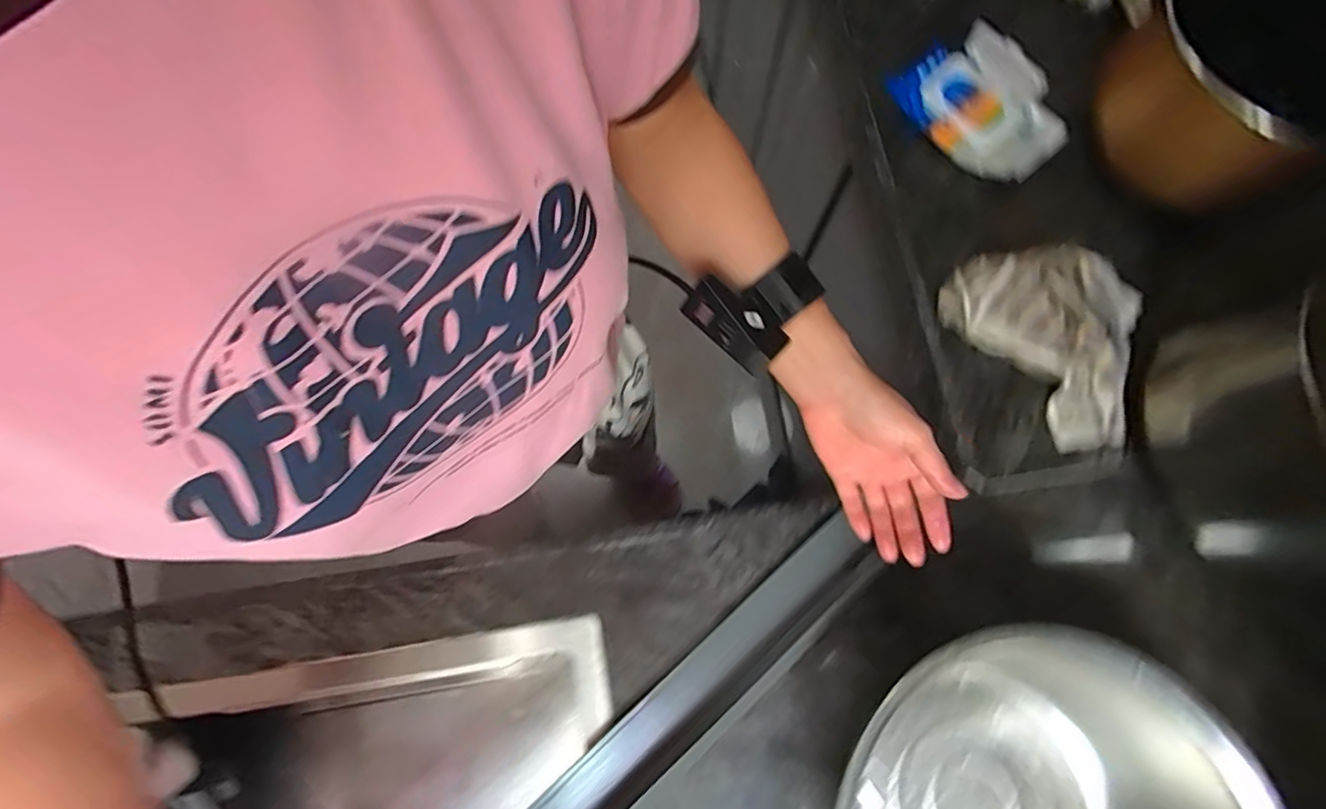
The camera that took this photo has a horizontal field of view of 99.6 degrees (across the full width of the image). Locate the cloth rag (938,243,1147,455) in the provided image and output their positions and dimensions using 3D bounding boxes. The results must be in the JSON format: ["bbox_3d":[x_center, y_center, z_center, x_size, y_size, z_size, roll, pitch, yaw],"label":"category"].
[{"bbox_3d":[0.387,-0.074,0.531,0.171,0.045,0.205,-30,75,-11],"label":"cloth rag"}]

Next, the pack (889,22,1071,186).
[{"bbox_3d":[0.330,-0.316,0.572,0.176,0.076,0.089,40,75,10],"label":"pack"}]

